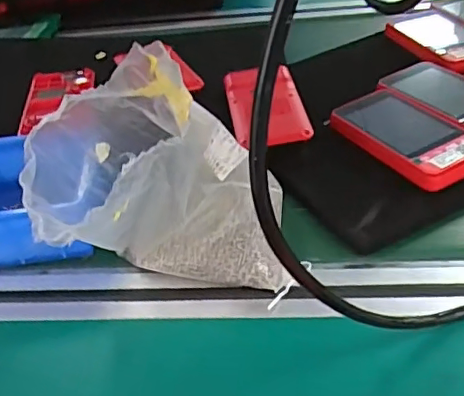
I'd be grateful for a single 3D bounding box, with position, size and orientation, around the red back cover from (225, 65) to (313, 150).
[{"bbox_3d":[0.030,-0.081,0.490,0.061,0.008,0.124,-9,40,-1],"label":"red back cover"}]

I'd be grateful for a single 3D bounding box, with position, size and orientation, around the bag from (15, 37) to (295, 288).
[{"bbox_3d":[-0.046,-0.012,0.360,0.156,0.136,0.108,-10,40,-3],"label":"bag"}]

